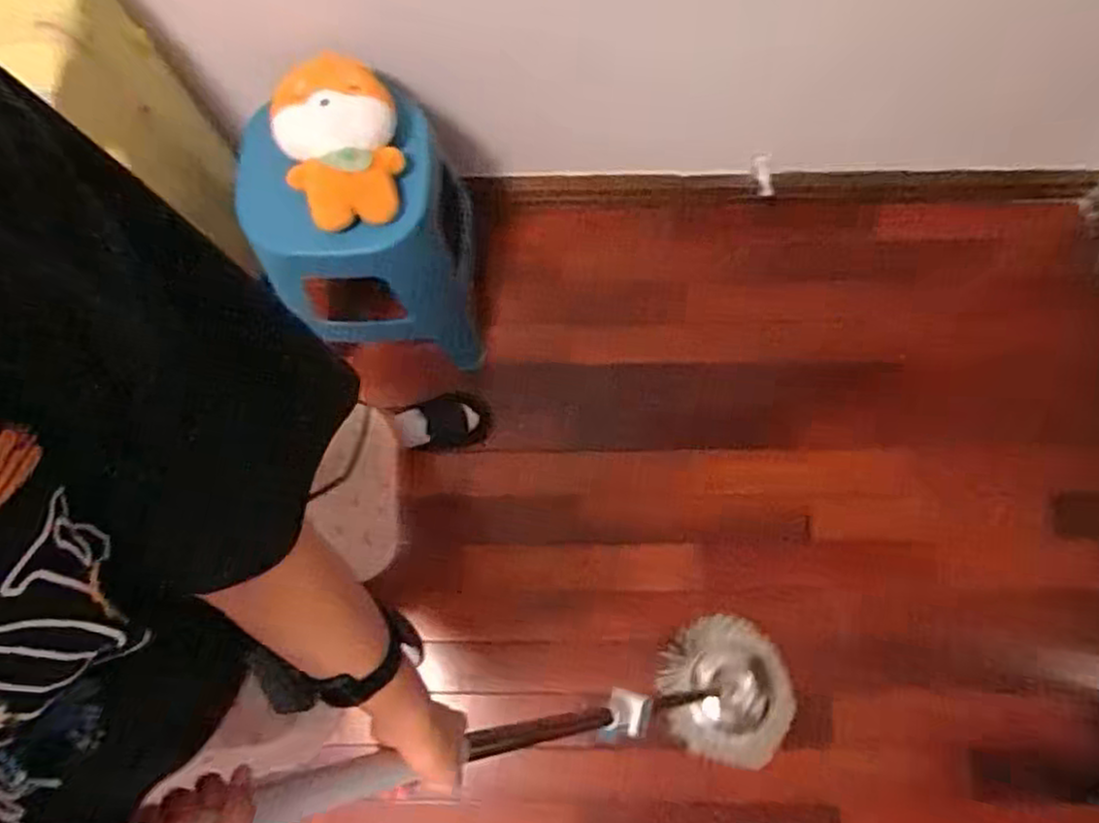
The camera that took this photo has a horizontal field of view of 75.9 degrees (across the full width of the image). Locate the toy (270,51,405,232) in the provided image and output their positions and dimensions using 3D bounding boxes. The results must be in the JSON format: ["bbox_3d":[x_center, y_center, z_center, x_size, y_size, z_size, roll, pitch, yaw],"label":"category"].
[{"bbox_3d":[-0.297,-0.376,0.987,0.164,0.114,0.188,-12,75,-2],"label":"toy"}]

